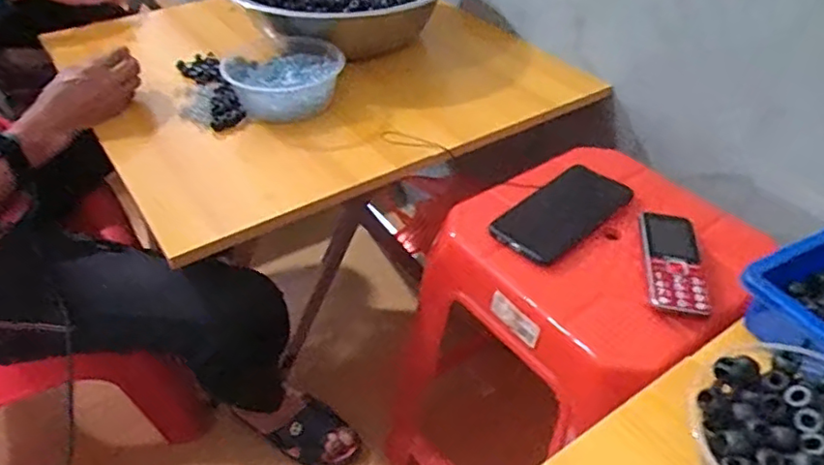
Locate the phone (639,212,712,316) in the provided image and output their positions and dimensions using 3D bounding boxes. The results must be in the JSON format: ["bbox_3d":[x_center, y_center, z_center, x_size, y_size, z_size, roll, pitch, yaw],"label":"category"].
[{"bbox_3d":[0.247,0.025,0.585,0.052,0.008,0.127,8,42,8],"label":"phone"}]

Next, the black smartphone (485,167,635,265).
[{"bbox_3d":[0.156,-0.022,0.639,0.150,0.008,0.077,-33,57,-25],"label":"black smartphone"}]

